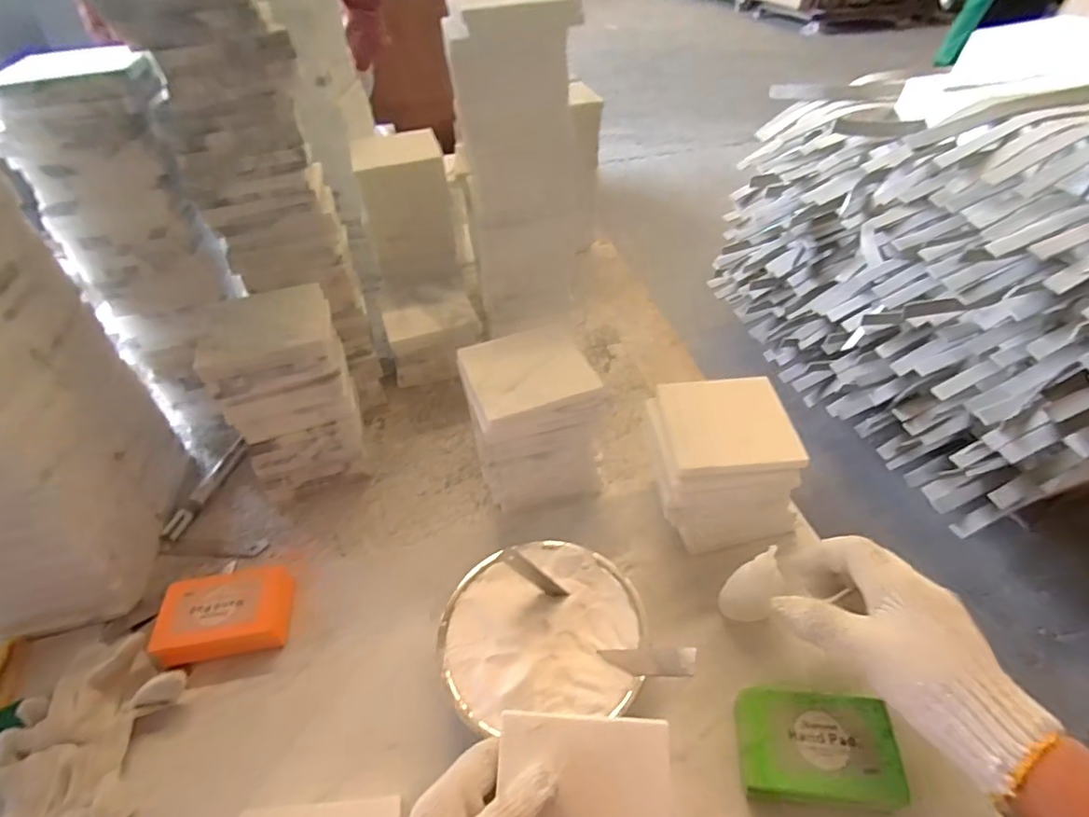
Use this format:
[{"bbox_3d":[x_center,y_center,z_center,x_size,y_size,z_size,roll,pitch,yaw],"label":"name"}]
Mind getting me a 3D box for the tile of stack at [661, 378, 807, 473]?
[{"bbox_3d":[0.150,0.009,0.465,0.097,0.013,0.095,-7,49,3],"label":"tile of stack"}]

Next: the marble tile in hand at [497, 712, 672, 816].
[{"bbox_3d":[0.023,0.230,0.320,0.097,0.012,0.098,5,66,-3],"label":"marble tile in hand"}]

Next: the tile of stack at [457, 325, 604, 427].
[{"bbox_3d":[-0.015,-0.034,0.488,0.099,0.011,0.094,-17,46,-15],"label":"tile of stack"}]

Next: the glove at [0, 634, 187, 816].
[{"bbox_3d":[-0.326,0.238,0.391,0.110,0.031,0.152,2,44,3],"label":"glove"}]

